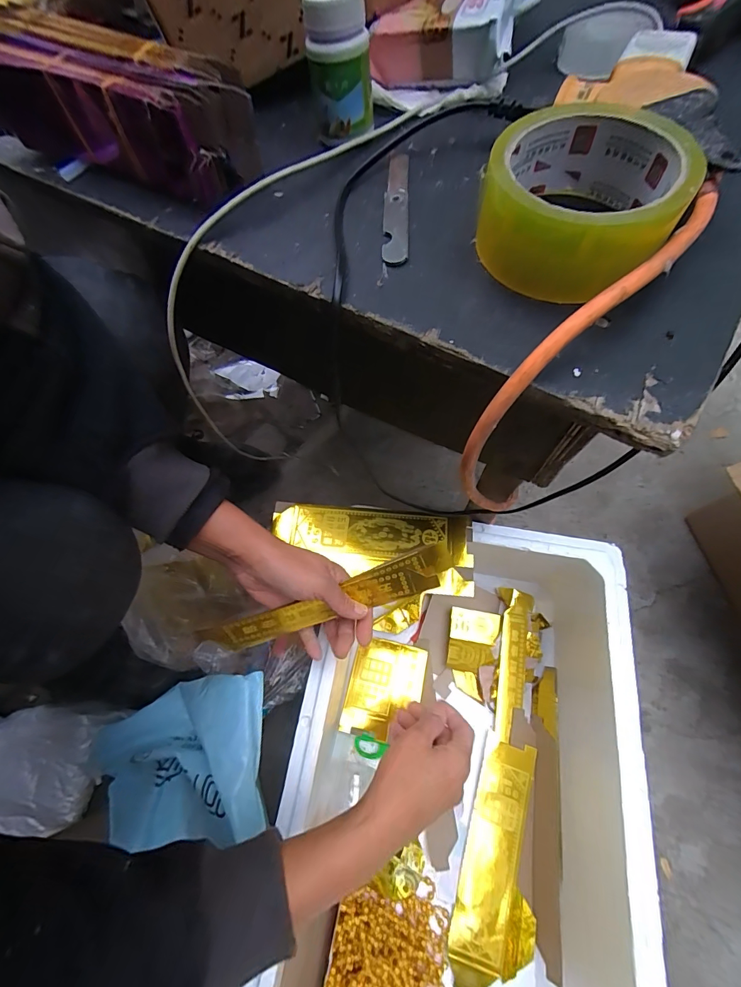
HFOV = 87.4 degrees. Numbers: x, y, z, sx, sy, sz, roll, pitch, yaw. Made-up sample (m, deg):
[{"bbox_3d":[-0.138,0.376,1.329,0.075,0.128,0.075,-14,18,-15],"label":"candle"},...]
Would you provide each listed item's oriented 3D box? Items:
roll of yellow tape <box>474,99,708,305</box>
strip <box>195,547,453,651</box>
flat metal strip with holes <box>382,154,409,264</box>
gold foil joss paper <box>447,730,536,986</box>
[{"bbox_3d":[0.101,-0.143,0.191,0.086,0.044,0.086,-1,67,2],"label":"roll of yellow tape"},{"bbox_3d":[-0.047,0.109,0.381,0.251,0.040,0.011,-19,20,4],"label":"strip"},{"bbox_3d":[0.015,-0.176,0.235,0.014,0.004,0.106,-2,64,11],"label":"flat metal strip with holes"},{"bbox_3d":[0.145,0.426,0.457,0.064,0.007,0.235,18,69,9],"label":"gold foil joss paper"}]

